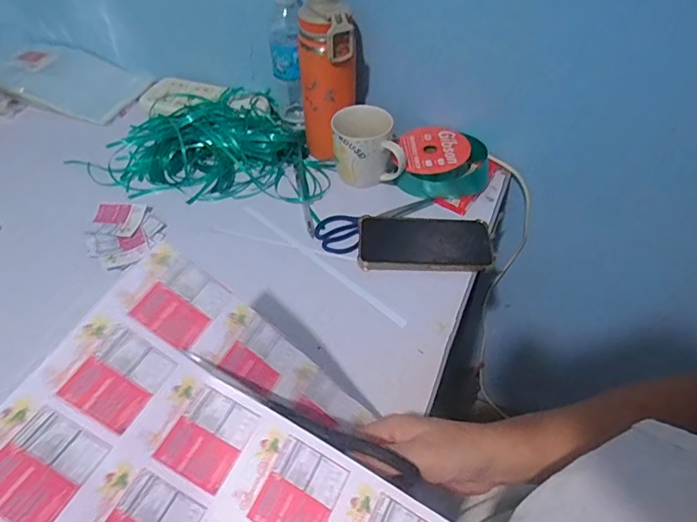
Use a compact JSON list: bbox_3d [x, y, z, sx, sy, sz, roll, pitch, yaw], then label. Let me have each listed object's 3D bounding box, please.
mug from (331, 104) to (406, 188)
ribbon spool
[{"bbox_3d":[0.028,-0.156,0.668,0.103,0.095,0.083,5,50,2],"label":"mug"},{"bbox_3d":[0.135,-0.140,0.677,0.134,0.054,0.114,12,51,8],"label":"ribbon spool"}]

